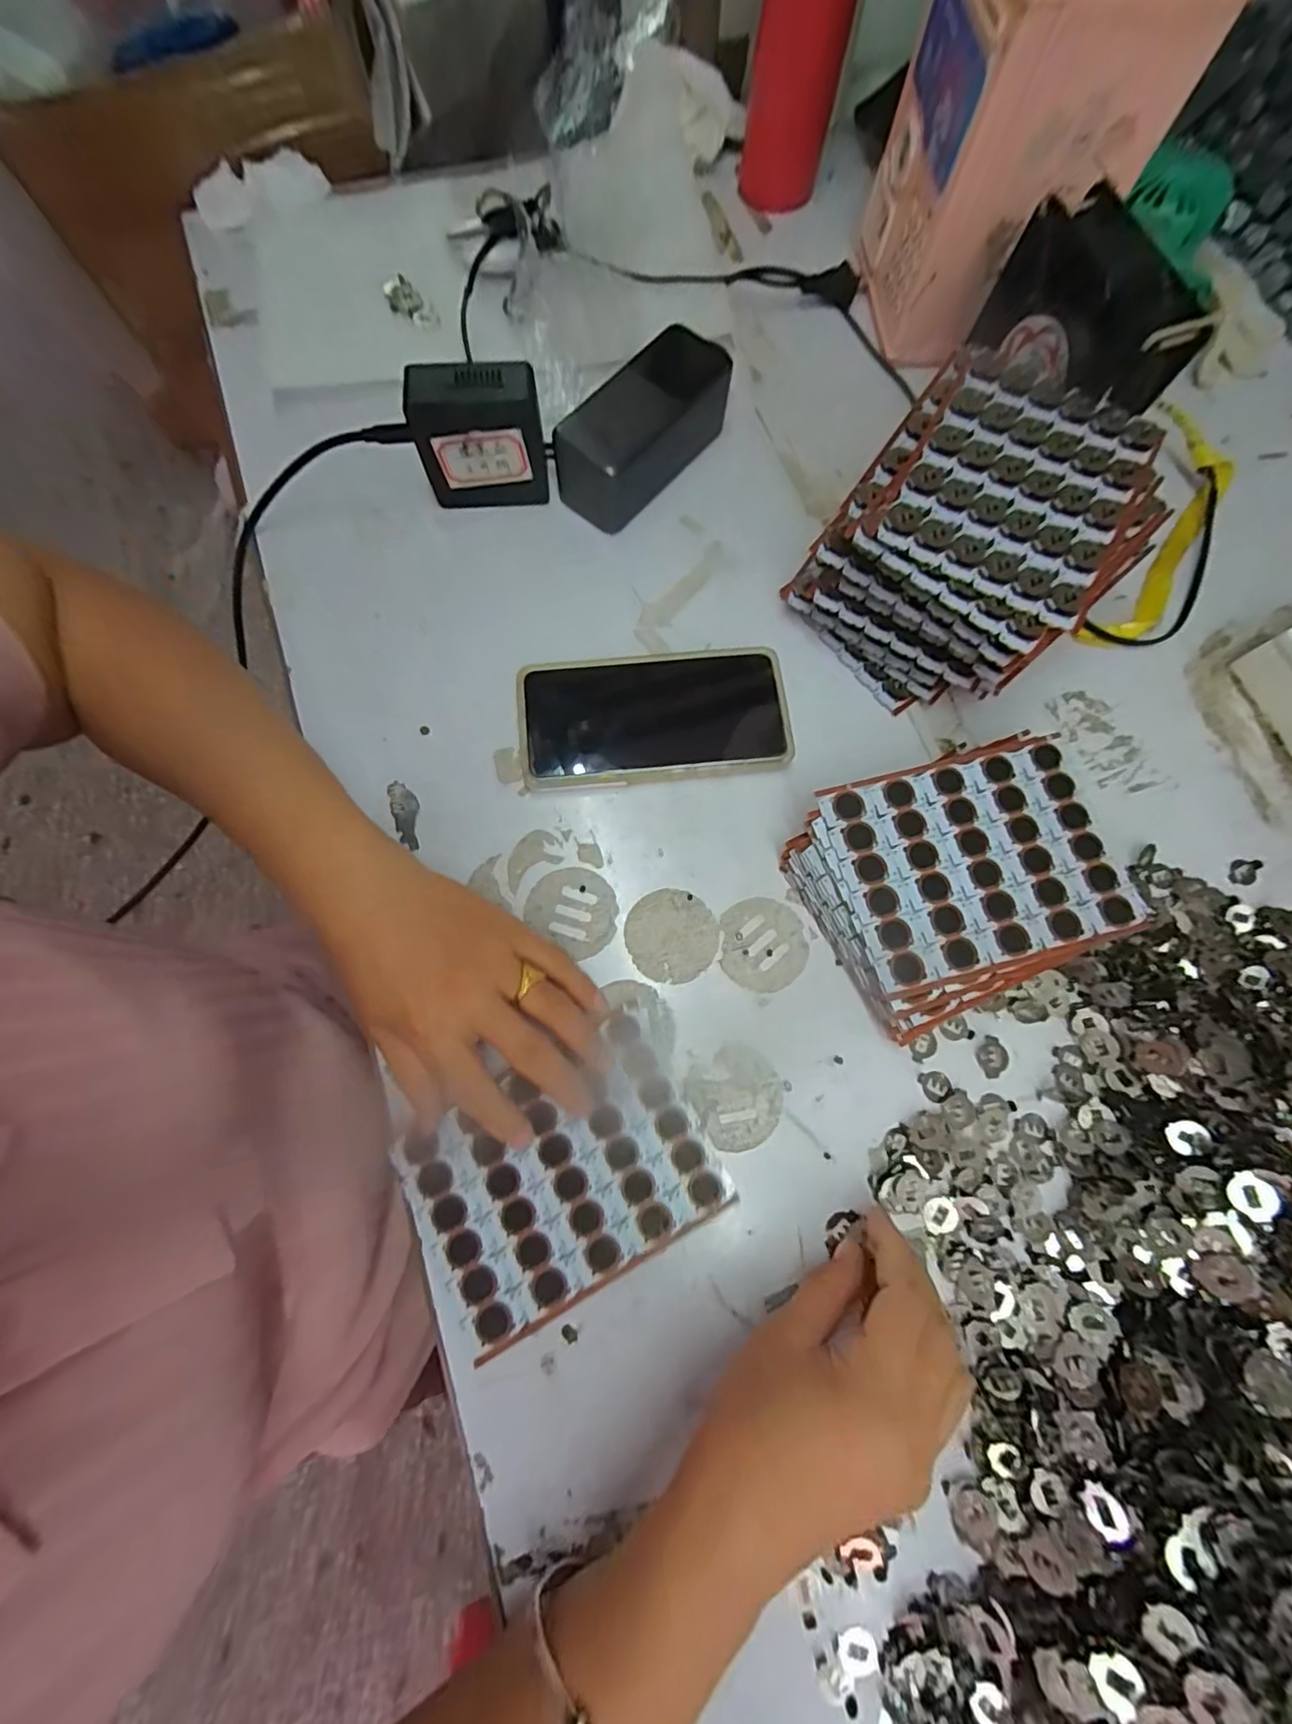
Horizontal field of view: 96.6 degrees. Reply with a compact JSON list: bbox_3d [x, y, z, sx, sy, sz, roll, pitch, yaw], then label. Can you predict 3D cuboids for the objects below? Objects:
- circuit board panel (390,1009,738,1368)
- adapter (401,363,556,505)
[{"bbox_3d":[-0.042,0.163,0.300,0.142,0.005,0.110,-29,79,-8],"label":"circuit board panel"},{"bbox_3d":[-0.104,-0.269,0.368,0.080,0.074,0.034,-5,76,-3],"label":"adapter"}]

